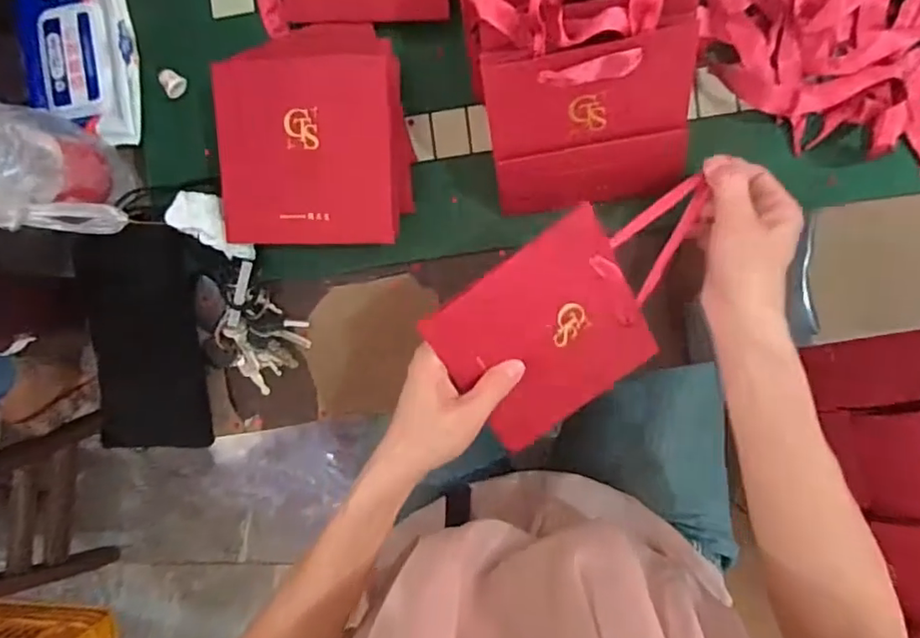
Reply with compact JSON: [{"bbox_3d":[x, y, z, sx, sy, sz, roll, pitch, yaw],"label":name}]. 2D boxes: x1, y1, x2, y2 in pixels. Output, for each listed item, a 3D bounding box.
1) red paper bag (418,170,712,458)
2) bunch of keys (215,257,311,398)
[{"bbox_3d":[0.092,-0.007,0.403,0.211,0.014,0.132,-33,113,-2],"label":"red paper bag"},{"bbox_3d":[-0.181,0.010,0.502,0.073,0.022,0.087,-44,87,5],"label":"bunch of keys"}]

